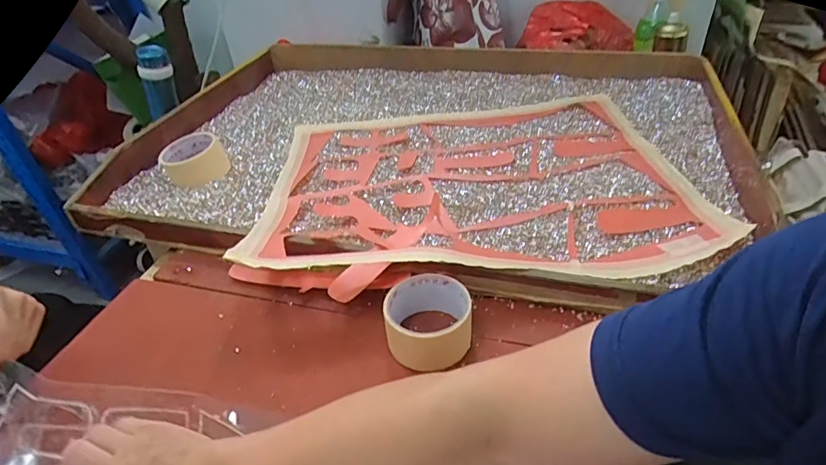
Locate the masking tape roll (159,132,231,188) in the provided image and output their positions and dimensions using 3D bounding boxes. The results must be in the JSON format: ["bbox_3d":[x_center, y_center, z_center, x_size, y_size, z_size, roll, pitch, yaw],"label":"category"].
[{"bbox_3d":[-0.343,-0.117,0.774,0.088,0.044,0.088,-3,39,3],"label":"masking tape roll"}]

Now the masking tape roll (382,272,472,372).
[{"bbox_3d":[0.016,0.086,0.510,0.085,0.053,0.084,-3,39,3],"label":"masking tape roll"}]

